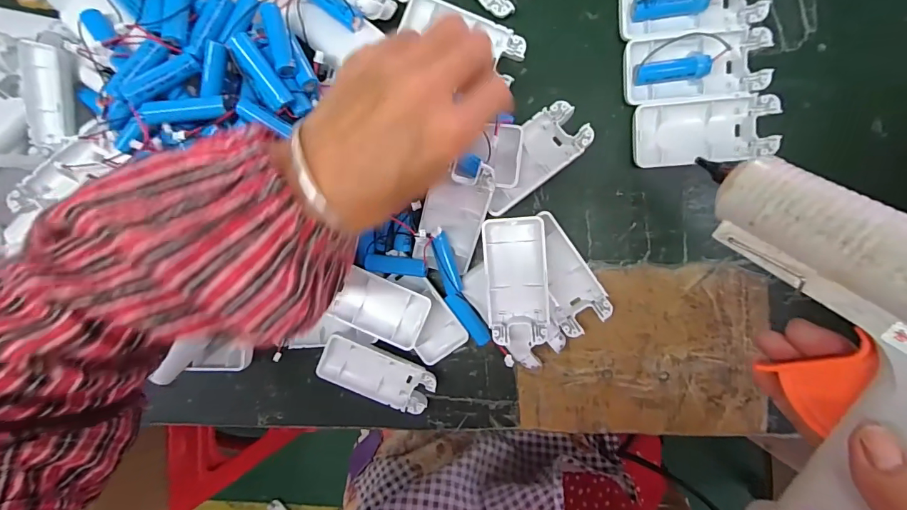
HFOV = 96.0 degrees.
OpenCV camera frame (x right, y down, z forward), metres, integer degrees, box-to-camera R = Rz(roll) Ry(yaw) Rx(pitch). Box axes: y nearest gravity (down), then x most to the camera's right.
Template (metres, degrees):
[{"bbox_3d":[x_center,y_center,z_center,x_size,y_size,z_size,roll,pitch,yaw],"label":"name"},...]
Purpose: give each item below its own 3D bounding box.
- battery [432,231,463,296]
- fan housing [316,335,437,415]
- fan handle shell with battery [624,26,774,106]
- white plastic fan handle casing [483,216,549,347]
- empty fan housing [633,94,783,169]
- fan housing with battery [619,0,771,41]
[{"bbox_3d":[-0.006,0.008,0.319,0.015,0.017,0.049,-16,93,9],"label":"battery"},{"bbox_3d":[-0.063,0.100,0.342,0.093,0.025,0.043,24,98,6],"label":"fan housing"},{"bbox_3d":[0.171,-0.134,0.291,0.093,0.014,0.045,-2,95,8],"label":"fan handle shell with battery"},{"bbox_3d":[0.048,0.019,0.308,0.043,0.013,0.094,-3,95,13],"label":"white plastic fan handle casing"},{"bbox_3d":[0.180,-0.089,0.295,0.092,0.013,0.046,-3,95,9],"label":"empty fan housing"},{"bbox_3d":[0.167,-0.178,0.286,0.094,0.016,0.047,-3,95,9],"label":"fan housing with battery"}]

